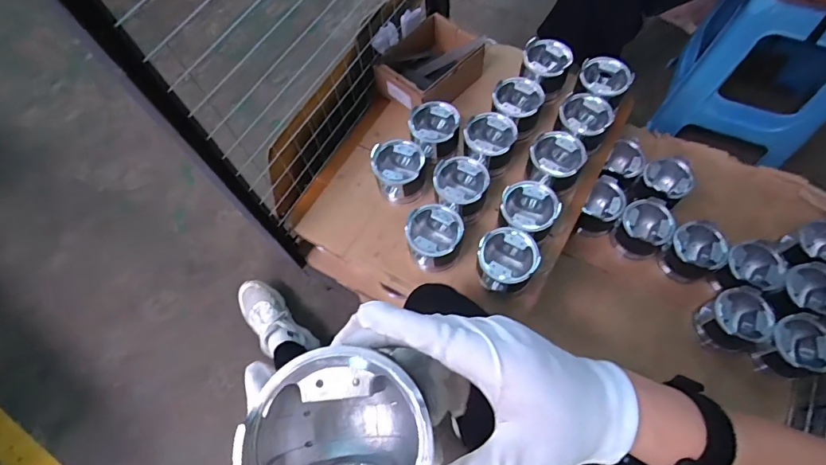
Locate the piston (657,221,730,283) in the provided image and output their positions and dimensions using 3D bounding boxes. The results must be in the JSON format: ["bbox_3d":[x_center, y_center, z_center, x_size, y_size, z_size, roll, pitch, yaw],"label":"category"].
[{"bbox_3d":[0.553,0.040,0.887,0.097,0.080,0.098,-1,67,3],"label":"piston"}]

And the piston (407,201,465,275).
[{"bbox_3d":[0.040,0.014,0.809,0.096,0.110,0.099,-1,67,3],"label":"piston"}]

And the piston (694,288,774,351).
[{"bbox_3d":[0.579,0.158,0.810,0.097,0.085,0.094,-1,67,3],"label":"piston"}]

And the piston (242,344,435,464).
[{"bbox_3d":[-0.038,0.121,0.263,0.095,0.070,0.091,-1,67,3],"label":"piston"}]

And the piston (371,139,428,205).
[{"bbox_3d":[-0.025,-0.116,0.871,0.096,0.107,0.100,-1,67,3],"label":"piston"}]

